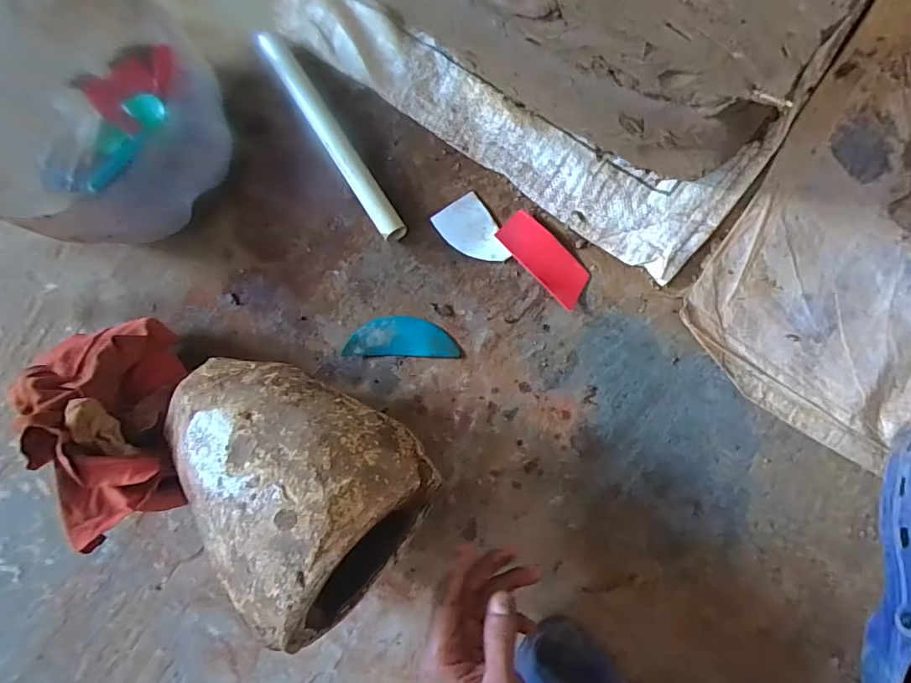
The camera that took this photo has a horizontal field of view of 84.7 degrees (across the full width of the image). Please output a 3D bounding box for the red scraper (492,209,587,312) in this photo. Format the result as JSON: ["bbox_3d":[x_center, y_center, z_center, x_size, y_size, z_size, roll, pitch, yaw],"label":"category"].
[{"bbox_3d":[0.092,-0.085,0.514,0.044,0.004,0.107,-45,82,3],"label":"red scraper"}]

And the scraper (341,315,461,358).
[{"bbox_3d":[-0.057,-0.005,0.527,0.118,0.005,0.042,1,84,6],"label":"scraper"}]

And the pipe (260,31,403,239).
[{"bbox_3d":[-0.133,-0.217,0.532,0.026,0.018,0.263,-34,83,4],"label":"pipe"}]

